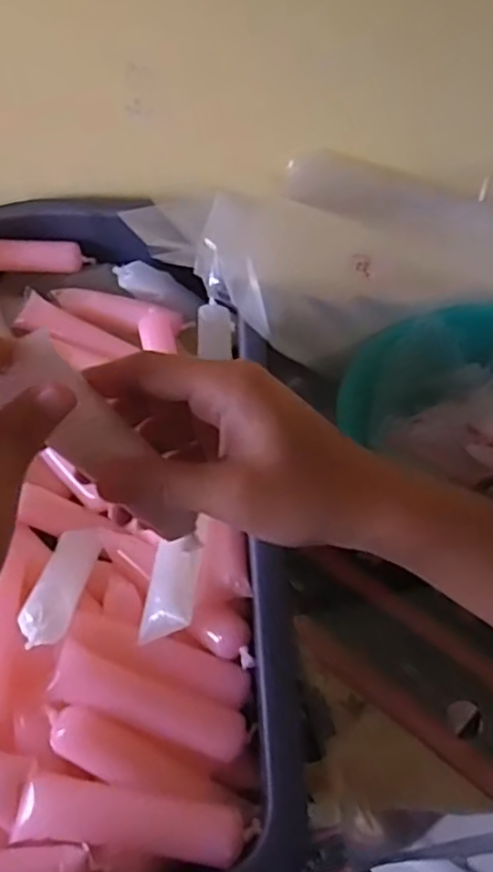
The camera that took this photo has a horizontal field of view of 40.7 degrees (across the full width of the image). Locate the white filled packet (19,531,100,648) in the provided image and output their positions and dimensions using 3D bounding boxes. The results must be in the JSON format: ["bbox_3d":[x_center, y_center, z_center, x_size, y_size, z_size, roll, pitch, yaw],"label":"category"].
[{"bbox_3d":[-0.109,0.085,0.400,0.023,0.026,0.119,-7,14,0],"label":"white filled packet"}]

